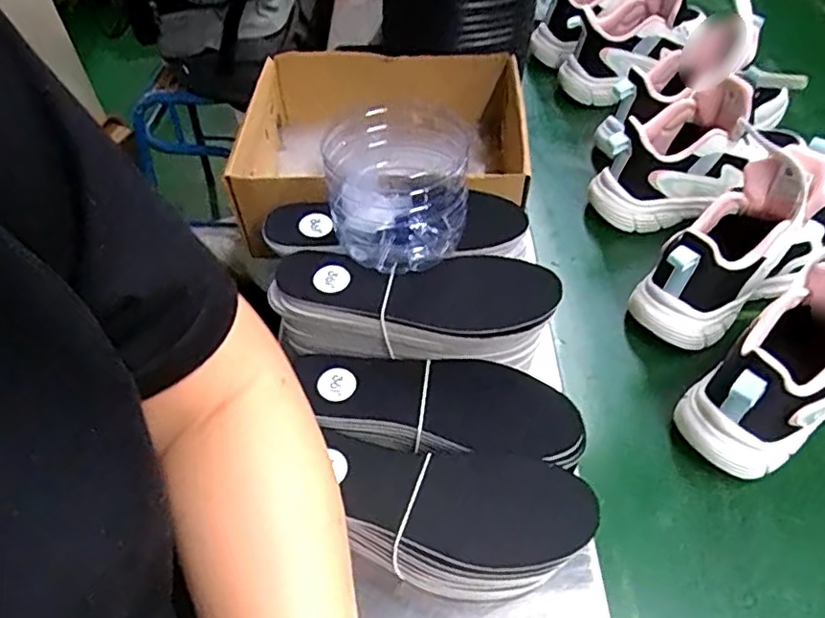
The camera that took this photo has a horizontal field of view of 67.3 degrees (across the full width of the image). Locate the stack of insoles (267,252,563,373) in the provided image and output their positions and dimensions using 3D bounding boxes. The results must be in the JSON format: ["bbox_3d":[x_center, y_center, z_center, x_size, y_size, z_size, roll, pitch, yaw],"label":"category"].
[{"bbox_3d":[0.001,-0.002,0.465,0.202,0.044,0.071,0,49,6],"label":"stack of insoles"}]

